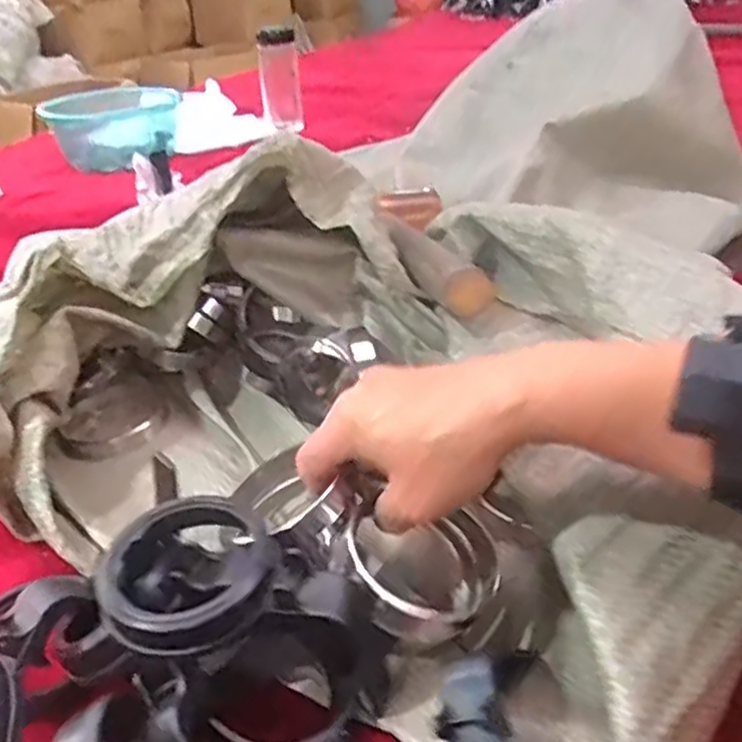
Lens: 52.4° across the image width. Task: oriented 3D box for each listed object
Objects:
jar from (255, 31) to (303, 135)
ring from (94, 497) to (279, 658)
[{"bbox_3d":[-0.168,-0.538,1.405,0.073,0.177,0.074,-11,32,-9],"label":"jar"},{"bbox_3d":[-0.075,0.083,0.310,0.068,0.014,0.069,8,48,-9],"label":"ring"}]

